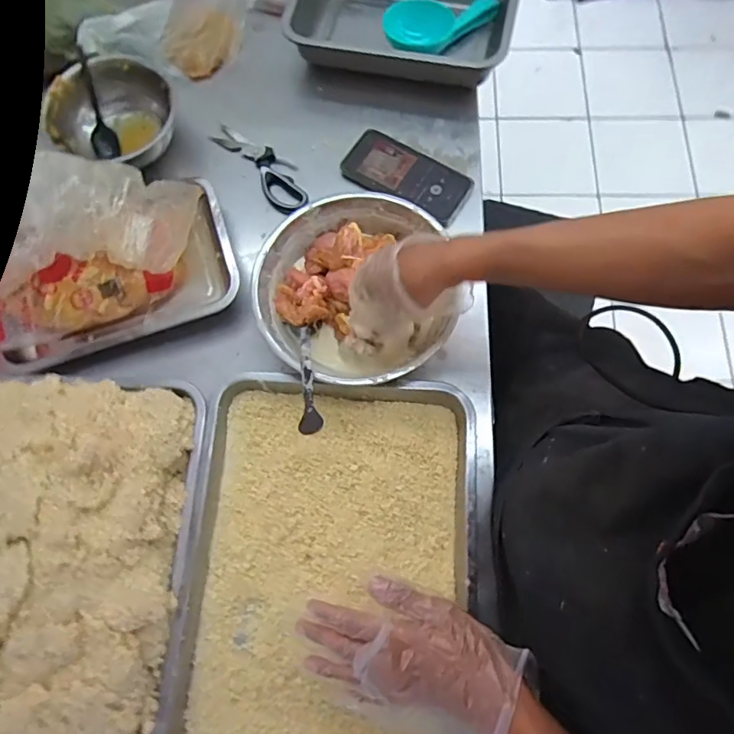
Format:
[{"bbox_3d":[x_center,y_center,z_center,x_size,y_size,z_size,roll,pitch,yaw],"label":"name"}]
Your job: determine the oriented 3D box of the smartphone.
[{"bbox_3d":[0.052,-0.257,0.696,0.172,0.018,0.081,30,75,11],"label":"smartphone"}]

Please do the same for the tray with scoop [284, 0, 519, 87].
[{"bbox_3d":[0.051,-0.505,0.751,0.312,0.073,0.217,13,73,6],"label":"tray with scoop"}]

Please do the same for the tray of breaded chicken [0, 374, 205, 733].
[{"bbox_3d":[-0.317,0.190,0.505,0.266,0.091,0.373,0,72,2],"label":"tray of breaded chicken"}]

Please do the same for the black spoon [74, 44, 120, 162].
[{"bbox_3d":[-0.380,-0.364,0.724,0.031,0.026,0.158,-14,92,-2],"label":"black spoon"}]

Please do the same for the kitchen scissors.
[{"bbox_3d":[-0.142,-0.280,0.714,0.060,0.012,0.179,-37,74,-10],"label":"kitchen scissors"}]

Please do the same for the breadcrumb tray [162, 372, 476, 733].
[{"bbox_3d":[-0.036,0.200,0.527,0.275,0.040,0.376,3,72,3],"label":"breadcrumb tray"}]

